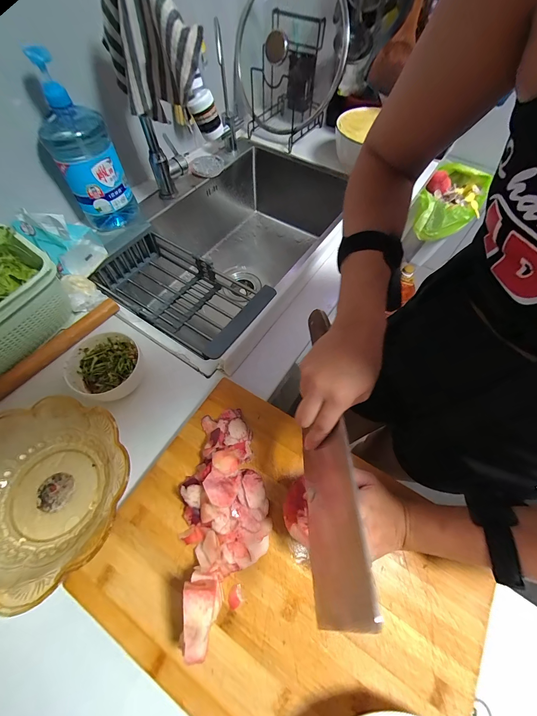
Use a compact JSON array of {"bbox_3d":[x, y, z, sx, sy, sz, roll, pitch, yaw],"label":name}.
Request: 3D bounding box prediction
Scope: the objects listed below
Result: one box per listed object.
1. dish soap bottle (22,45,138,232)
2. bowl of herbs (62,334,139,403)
[{"bbox_3d":[-0.352,-0.387,0.547,0.116,0.268,0.069,-29,65,-15],"label":"dish soap bottle"},{"bbox_3d":[-0.250,0.018,0.442,0.103,0.052,0.096,0,62,0],"label":"bowl of herbs"}]

